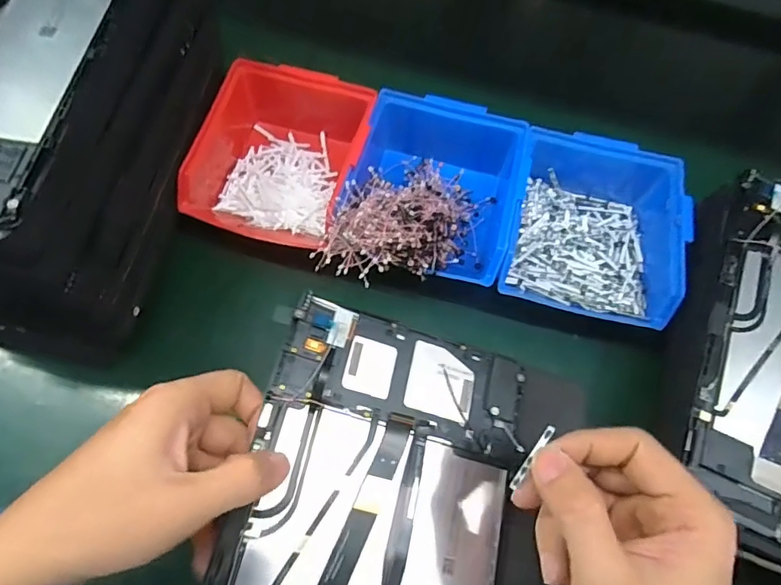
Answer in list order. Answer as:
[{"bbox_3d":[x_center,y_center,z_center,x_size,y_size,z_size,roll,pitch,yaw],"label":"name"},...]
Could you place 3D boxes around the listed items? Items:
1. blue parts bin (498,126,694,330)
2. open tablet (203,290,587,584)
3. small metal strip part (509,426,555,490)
[{"bbox_3d":[0.154,-0.058,0.391,0.124,0.058,0.155,15,64,3],"label":"blue parts bin"},{"bbox_3d":[0.005,0.134,0.260,0.177,0.012,0.236,20,65,-11],"label":"open tablet"},{"bbox_3d":[0.069,0.080,0.244,0.004,0.004,0.038,31,105,13],"label":"small metal strip part"}]

